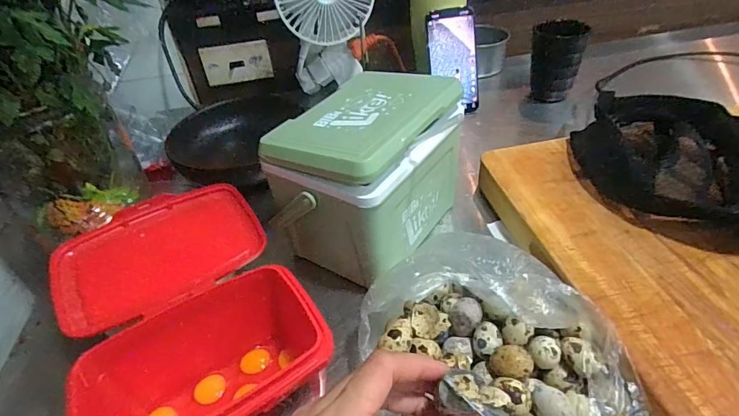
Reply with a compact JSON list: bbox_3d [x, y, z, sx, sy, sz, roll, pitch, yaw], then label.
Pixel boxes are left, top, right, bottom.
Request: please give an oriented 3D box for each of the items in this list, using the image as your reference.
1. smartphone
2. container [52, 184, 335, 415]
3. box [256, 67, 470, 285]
[{"bbox_3d":[0.127,-0.220,0.655,0.069,0.149,0.006,-7,17,3],"label":"smartphone"},{"bbox_3d":[-0.141,0.096,0.352,0.156,0.102,0.228,-27,44,-23],"label":"container"},{"bbox_3d":[0.000,-0.038,0.437,0.125,0.143,0.172,20,46,28],"label":"box"}]

